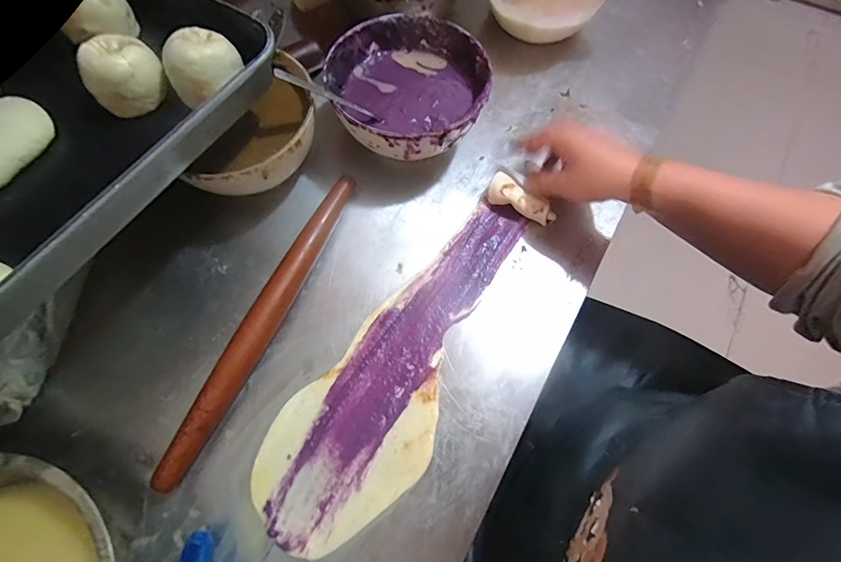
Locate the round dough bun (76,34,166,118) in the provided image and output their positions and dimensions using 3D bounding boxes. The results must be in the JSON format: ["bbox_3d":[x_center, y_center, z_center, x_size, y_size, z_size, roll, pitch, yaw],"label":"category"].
[{"bbox_3d":[-0.264,-0.186,0.364,0.052,0.048,0.062,23,69,8],"label":"round dough bun"}]

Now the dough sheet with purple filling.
[{"bbox_3d":[0.006,0.064,0.396,0.125,0.018,0.401,38,73,14],"label":"dough sheet with purple filling"}]

